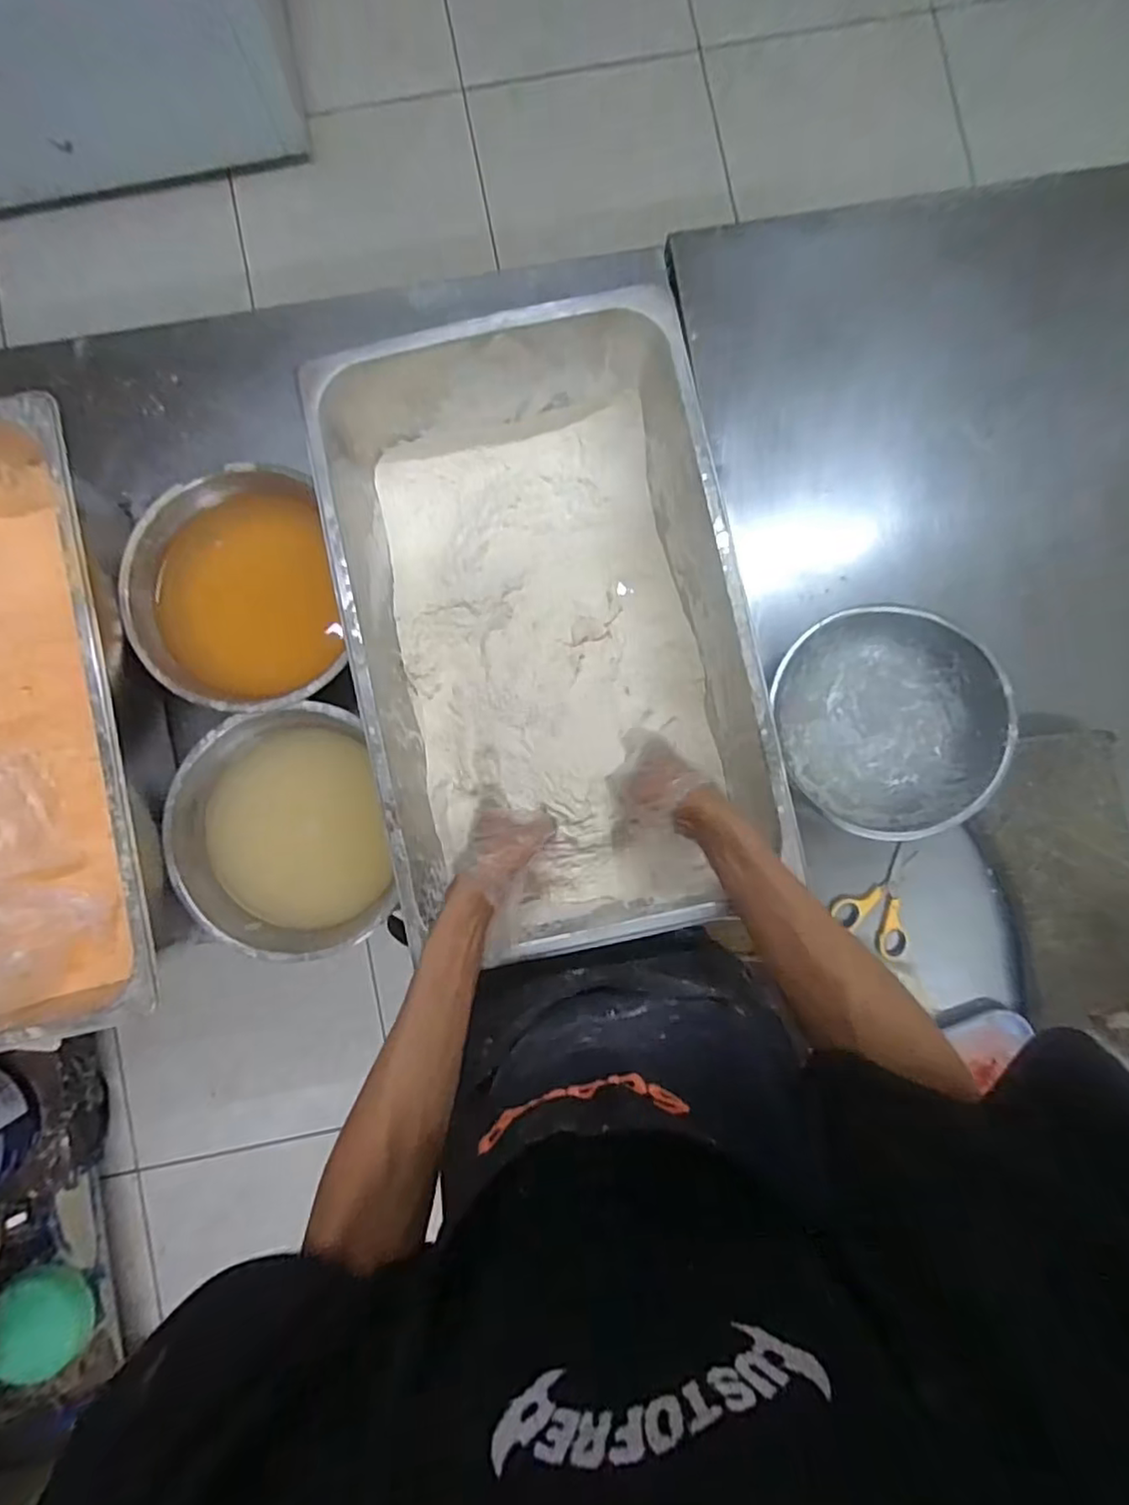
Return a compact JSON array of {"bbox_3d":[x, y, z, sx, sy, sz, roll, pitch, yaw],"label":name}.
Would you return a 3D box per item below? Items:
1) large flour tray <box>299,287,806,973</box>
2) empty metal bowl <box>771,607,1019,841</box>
[{"bbox_3d":[-0.014,-0.104,0.606,0.321,0.155,0.519,-12,87,0],"label":"large flour tray"},{"bbox_3d":[0.319,-0.032,0.646,0.199,0.074,0.212,0,87,1],"label":"empty metal bowl"}]

